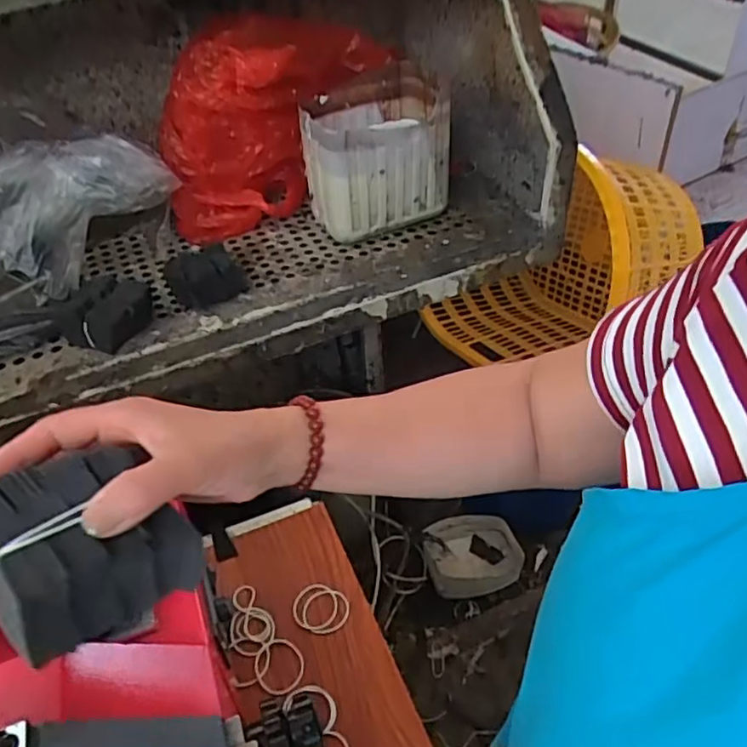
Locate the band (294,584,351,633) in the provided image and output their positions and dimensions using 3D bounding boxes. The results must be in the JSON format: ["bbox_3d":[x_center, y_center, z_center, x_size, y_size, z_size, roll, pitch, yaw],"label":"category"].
[{"bbox_3d":[-0.055,0.239,0.652,0.060,0.004,0.049,16,54,26],"label":"band"}]

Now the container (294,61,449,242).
[{"bbox_3d":[0.004,-0.332,0.973,0.204,0.186,0.219,-3,44,1],"label":"container"}]

